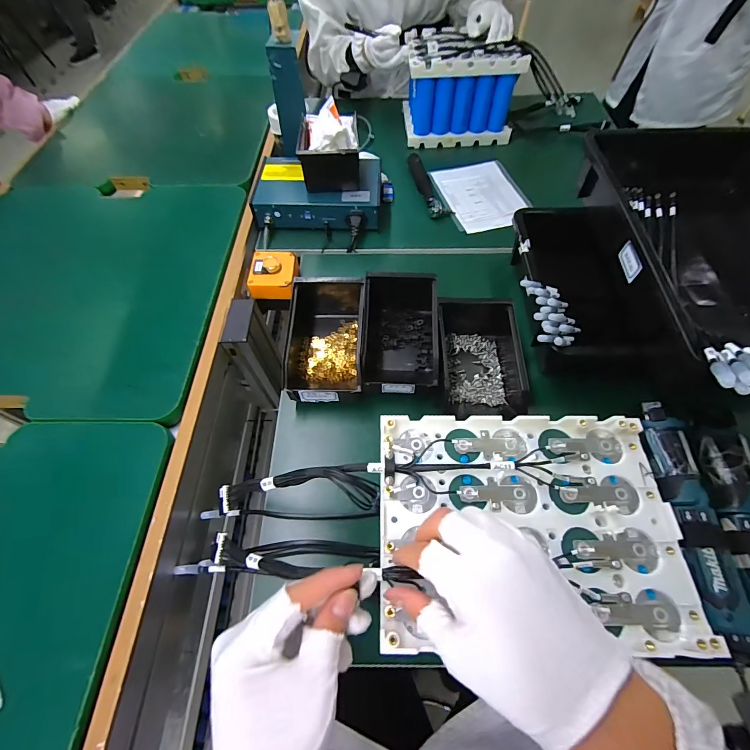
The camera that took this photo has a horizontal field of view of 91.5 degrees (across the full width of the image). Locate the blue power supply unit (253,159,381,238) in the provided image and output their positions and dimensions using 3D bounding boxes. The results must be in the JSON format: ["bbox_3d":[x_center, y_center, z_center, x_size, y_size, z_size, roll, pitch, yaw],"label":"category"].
[{"bbox_3d":[-0.104,-0.343,0.695,0.229,0.065,0.159,2,60,2],"label":"blue power supply unit"}]

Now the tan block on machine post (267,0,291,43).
[{"bbox_3d":[-0.163,-0.601,0.621,0.030,0.051,0.021,-8,60,-4],"label":"tan block on machine post"}]

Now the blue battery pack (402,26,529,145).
[{"bbox_3d":[0.185,-0.637,0.814,0.222,0.151,0.178,-2,59,-1],"label":"blue battery pack"}]

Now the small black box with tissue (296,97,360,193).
[{"bbox_3d":[-0.081,-0.408,0.651,0.097,0.087,0.135,-4,60,-2],"label":"small black box with tissue"}]

